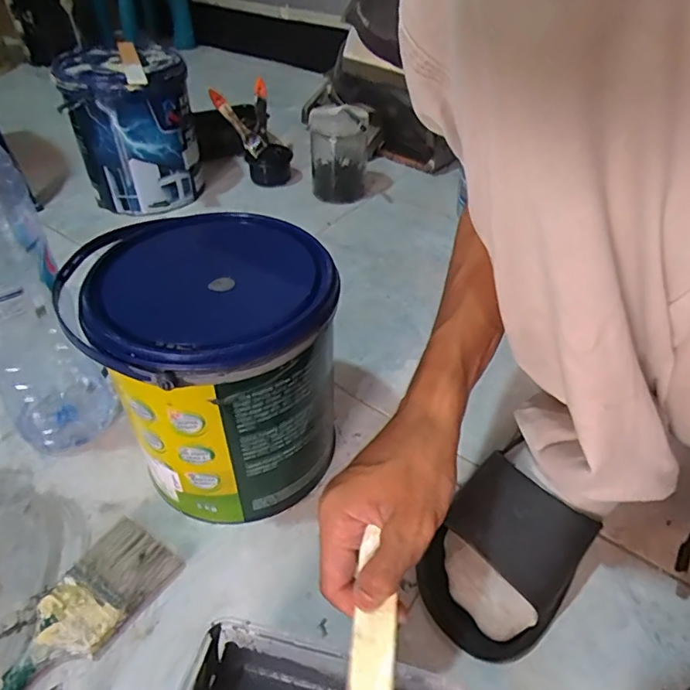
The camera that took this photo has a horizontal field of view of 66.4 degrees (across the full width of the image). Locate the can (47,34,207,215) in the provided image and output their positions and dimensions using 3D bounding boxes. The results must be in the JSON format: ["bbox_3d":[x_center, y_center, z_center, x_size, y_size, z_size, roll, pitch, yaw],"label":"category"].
[{"bbox_3d":[-0.322,-0.324,0.818,0.172,0.206,0.159,-15,46,-15],"label":"can"}]

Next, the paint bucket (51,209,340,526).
[{"bbox_3d":[-0.107,0.020,0.446,0.171,0.198,0.188,0,44,0],"label":"paint bucket"}]

